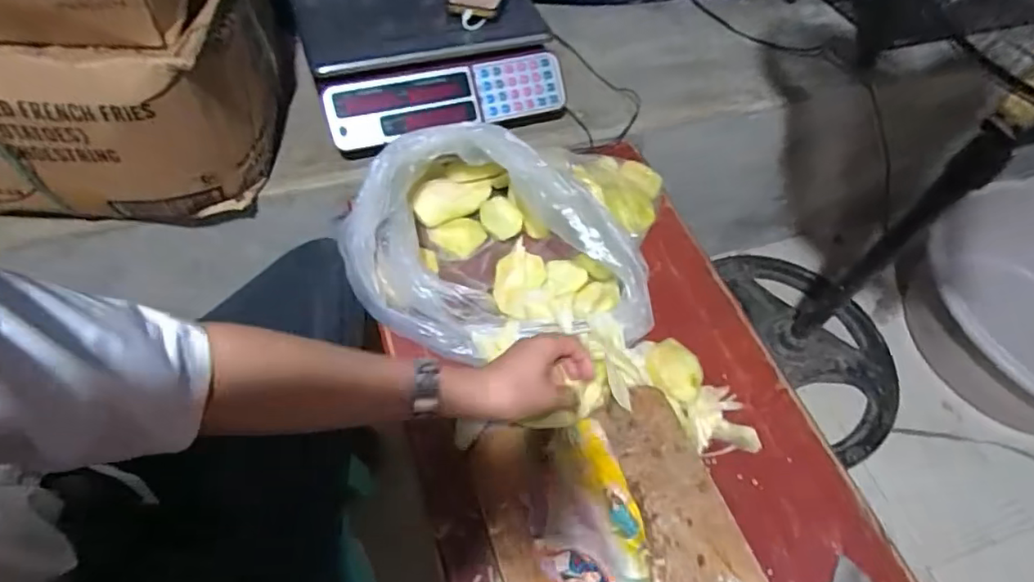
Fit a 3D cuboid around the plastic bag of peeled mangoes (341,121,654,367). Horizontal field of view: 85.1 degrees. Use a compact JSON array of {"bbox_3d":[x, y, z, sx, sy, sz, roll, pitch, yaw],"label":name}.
[{"bbox_3d":[-0.033,-0.073,0.673,0.328,0.133,0.296,-9,57,-10],"label":"plastic bag of peeled mangoes"}]

